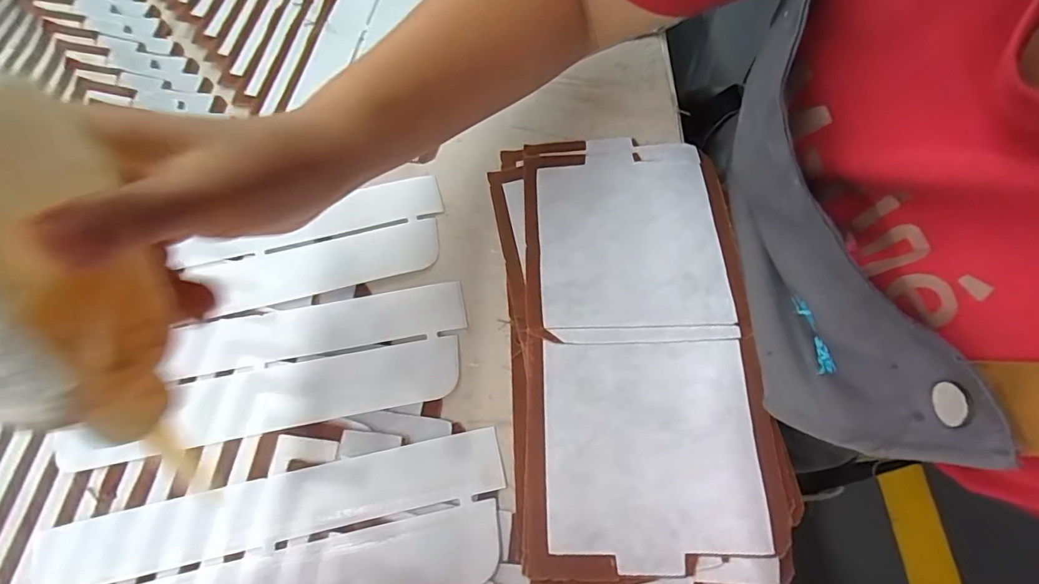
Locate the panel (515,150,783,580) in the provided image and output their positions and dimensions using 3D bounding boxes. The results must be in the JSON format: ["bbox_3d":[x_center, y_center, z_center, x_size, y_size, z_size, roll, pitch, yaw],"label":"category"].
[{"bbox_3d":[0.065,0.016,0.276,0.120,0.010,0.243,-1,65,1],"label":"panel"}]

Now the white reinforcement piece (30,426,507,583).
[{"bbox_3d":[-0.115,0.122,0.233,0.217,0.007,0.068,-12,65,-4],"label":"white reinforcement piece"}]

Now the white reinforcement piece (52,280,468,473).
[{"bbox_3d":[-0.132,0.041,0.272,0.204,0.004,0.070,-11,63,-6],"label":"white reinforcement piece"}]

